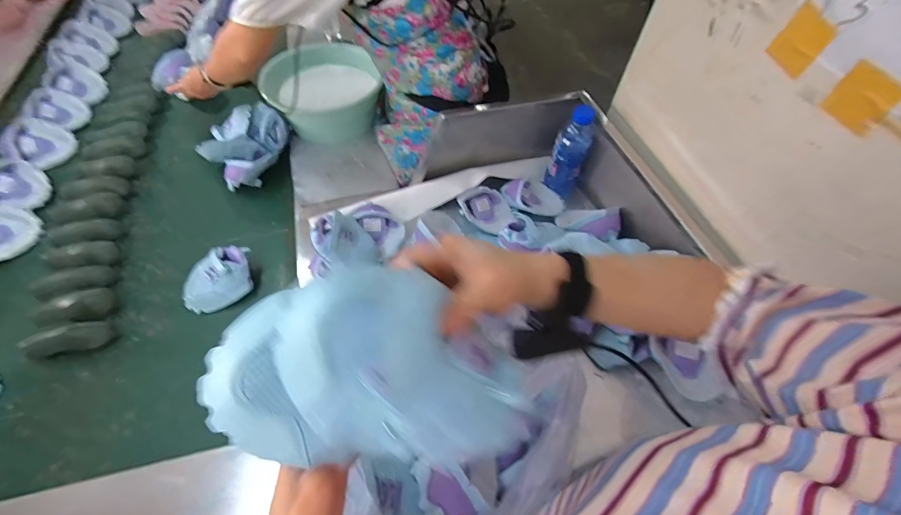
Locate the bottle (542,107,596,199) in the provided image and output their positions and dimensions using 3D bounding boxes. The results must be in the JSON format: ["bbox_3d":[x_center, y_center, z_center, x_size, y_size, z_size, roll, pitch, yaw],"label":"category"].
[{"bbox_3d":[0.262,-0.226,0.849,0.074,0.199,0.072,21,58,10],"label":"bottle"}]

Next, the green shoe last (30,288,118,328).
[{"bbox_3d":[-0.707,0.099,0.720,0.133,0.044,0.049,-12,59,-12],"label":"green shoe last"}]

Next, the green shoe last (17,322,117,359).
[{"bbox_3d":[-0.698,0.146,0.697,0.138,0.048,0.045,-13,59,-12],"label":"green shoe last"}]

